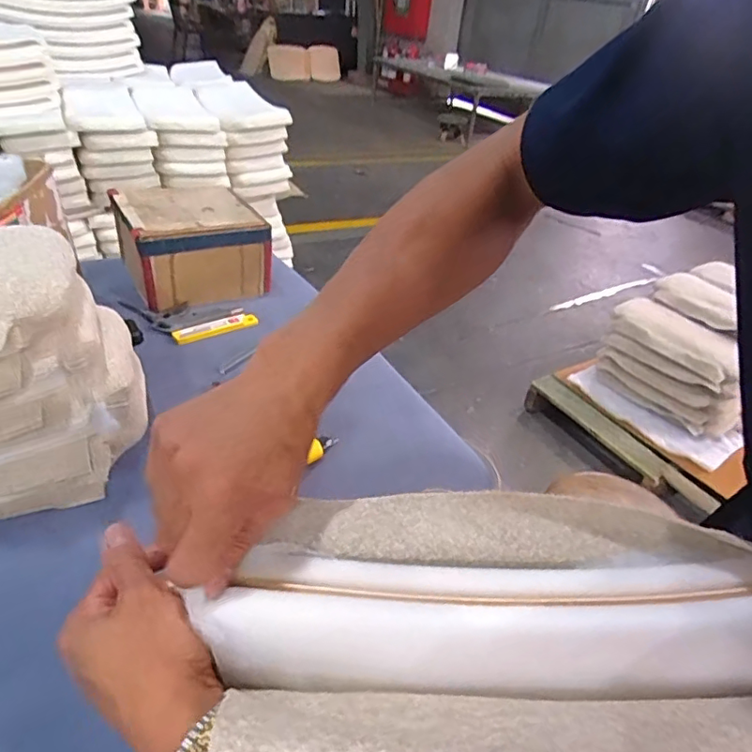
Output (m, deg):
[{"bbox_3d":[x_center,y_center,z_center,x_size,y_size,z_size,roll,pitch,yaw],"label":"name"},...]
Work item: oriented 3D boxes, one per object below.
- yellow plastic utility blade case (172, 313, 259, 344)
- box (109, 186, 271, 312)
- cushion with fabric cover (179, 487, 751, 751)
[{"bbox_3d":[-0.248,-0.077,0.849,0.133,0.008,0.033,-22,44,-33],"label":"yellow plastic utility blade case"},{"bbox_3d":[-0.310,-0.227,0.936,0.215,0.128,0.200,-14,40,-26],"label":"box"},{"bbox_3d":[0.086,0.146,0.307,0.364,0.068,0.155,5,36,-2],"label":"cushion with fabric cover"}]

